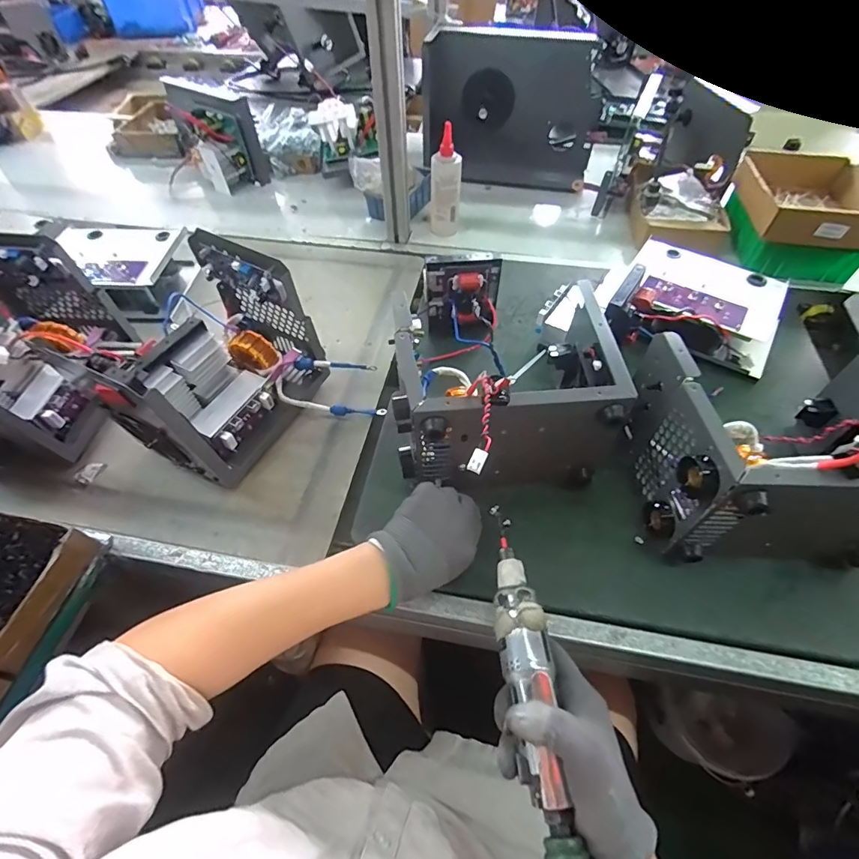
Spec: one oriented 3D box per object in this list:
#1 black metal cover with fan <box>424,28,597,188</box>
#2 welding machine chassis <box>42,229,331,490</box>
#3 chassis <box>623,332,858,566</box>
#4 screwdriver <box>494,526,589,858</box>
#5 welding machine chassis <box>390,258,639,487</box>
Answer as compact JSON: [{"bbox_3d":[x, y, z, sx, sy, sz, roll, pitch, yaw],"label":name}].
[{"bbox_3d":[0.161,-0.635,0.895,0.338,0.244,0.037,2,34,-3],"label":"black metal cover with fan"},{"bbox_3d":[-0.251,-0.076,0.515,0.157,0.180,0.220,25,58,18],"label":"welding machine chassis"},{"bbox_3d":[0.345,0.018,0.446,0.227,0.162,0.197,3,54,3],"label":"chassis"},{"bbox_3d":[0.079,0.206,0.321,0.036,0.034,0.278,-5,56,-2],"label":"screwdriver"},{"bbox_3d":[0.078,-0.096,0.540,0.230,0.172,0.310,-5,55,-1],"label":"welding machine chassis"}]

